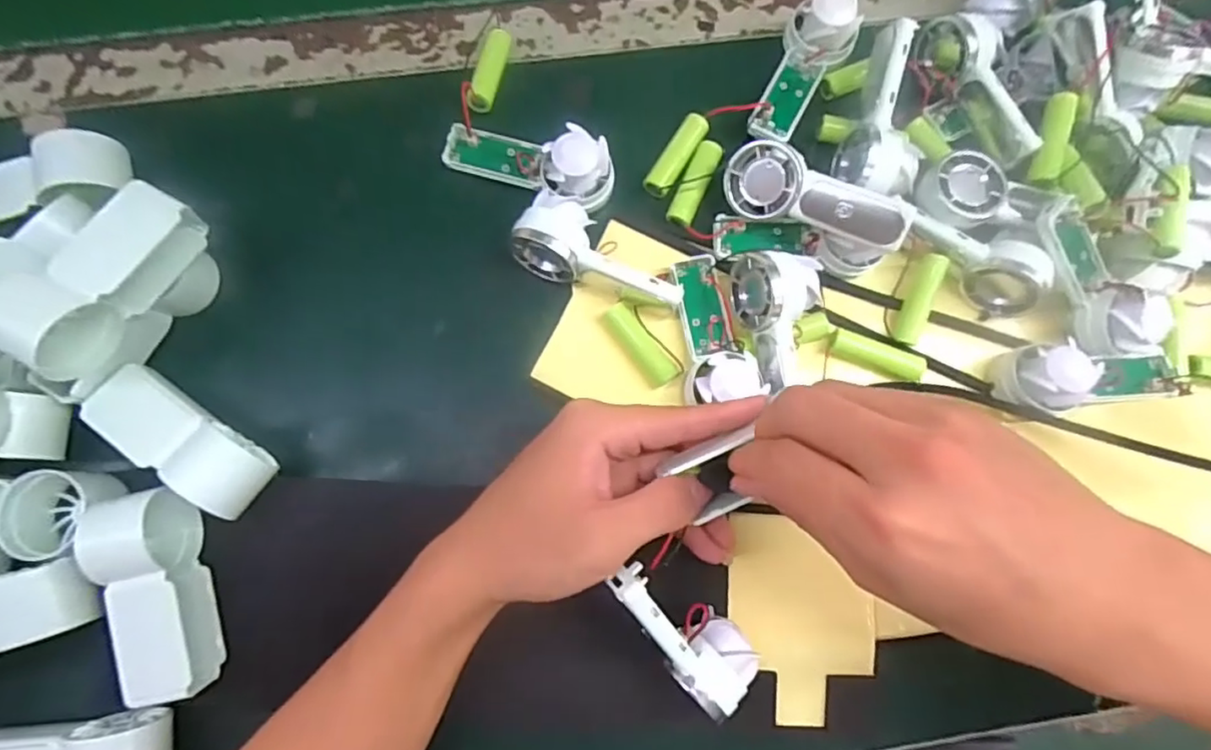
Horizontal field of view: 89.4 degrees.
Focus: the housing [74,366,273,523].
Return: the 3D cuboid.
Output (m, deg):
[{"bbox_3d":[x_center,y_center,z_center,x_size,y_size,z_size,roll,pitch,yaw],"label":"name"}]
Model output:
[{"bbox_3d":[-0.206,0.031,0.300,0.089,0.042,0.035,33,79,3],"label":"housing"}]

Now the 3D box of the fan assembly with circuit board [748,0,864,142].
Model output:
[{"bbox_3d":[0.112,-0.173,0.350,0.039,0.036,0.091,28,80,4],"label":"fan assembly with circuit board"}]

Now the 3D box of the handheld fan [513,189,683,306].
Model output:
[{"bbox_3d":[-0.002,-0.062,0.321,0.090,0.032,0.038,25,79,2],"label":"handheld fan"}]

